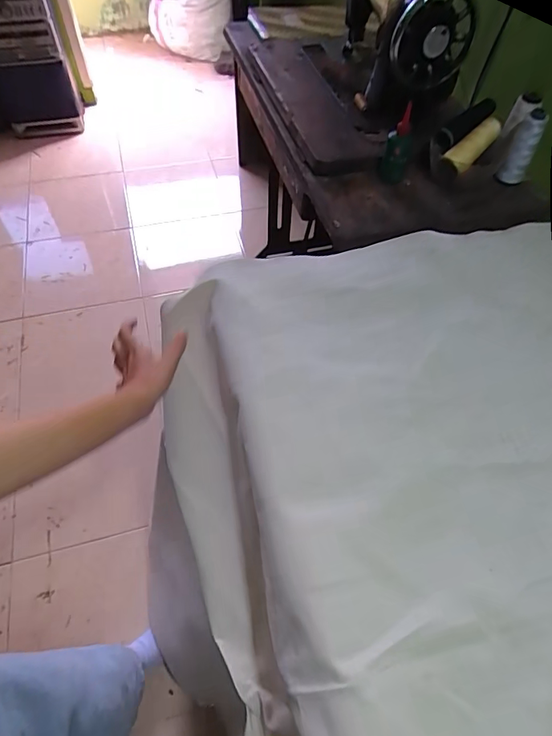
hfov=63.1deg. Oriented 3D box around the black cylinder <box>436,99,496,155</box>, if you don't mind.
[{"bbox_3d":[0.306,-0.398,0.733,0.121,0.024,0.031,-40,64,-9],"label":"black cylinder"}]

